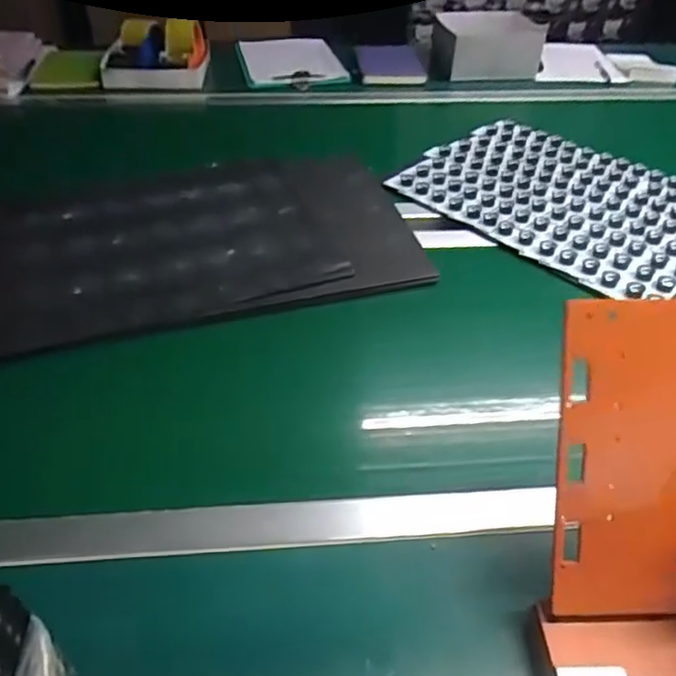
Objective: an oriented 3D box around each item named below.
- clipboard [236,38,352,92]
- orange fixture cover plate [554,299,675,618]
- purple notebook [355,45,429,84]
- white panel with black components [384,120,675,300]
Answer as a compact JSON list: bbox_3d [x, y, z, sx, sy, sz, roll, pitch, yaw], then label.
[{"bbox_3d":[-0.110,-0.638,1.393,0.218,0.020,0.302,-8,44,-10],"label":"clipboard"},{"bbox_3d":[0.236,0.090,0.432,0.153,0.232,0.011,-1,9,-2],"label":"orange fixture cover plate"},{"bbox_3d":[0.119,-0.619,1.361,0.143,0.013,0.191,-1,50,-7],"label":"purple notebook"},{"bbox_3d":[0.358,-0.223,0.955,0.455,0.021,0.342,35,53,30],"label":"white panel with black components"}]

